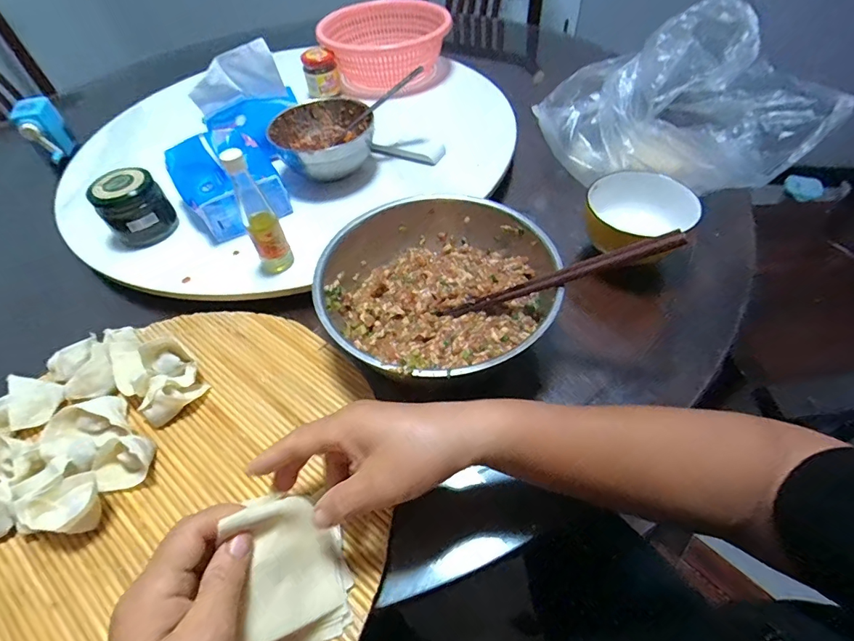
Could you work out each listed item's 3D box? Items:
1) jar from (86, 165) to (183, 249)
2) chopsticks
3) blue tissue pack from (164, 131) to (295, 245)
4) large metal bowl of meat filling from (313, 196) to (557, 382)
[{"bbox_3d":[-0.348,-0.132,0.527,0.071,0.077,0.058,-33,57,-21],"label":"jar"},{"bbox_3d":[0.104,-0.035,0.389,0.221,0.011,0.017,-18,43,35],"label":"chopsticks"},{"bbox_3d":[-0.246,-0.173,0.551,0.117,0.075,0.148,-28,55,-18],"label":"blue tissue pack"},{"bbox_3d":[0.012,-0.023,0.427,0.211,0.073,0.215,-2,51,2],"label":"large metal bowl of meat filling"}]

